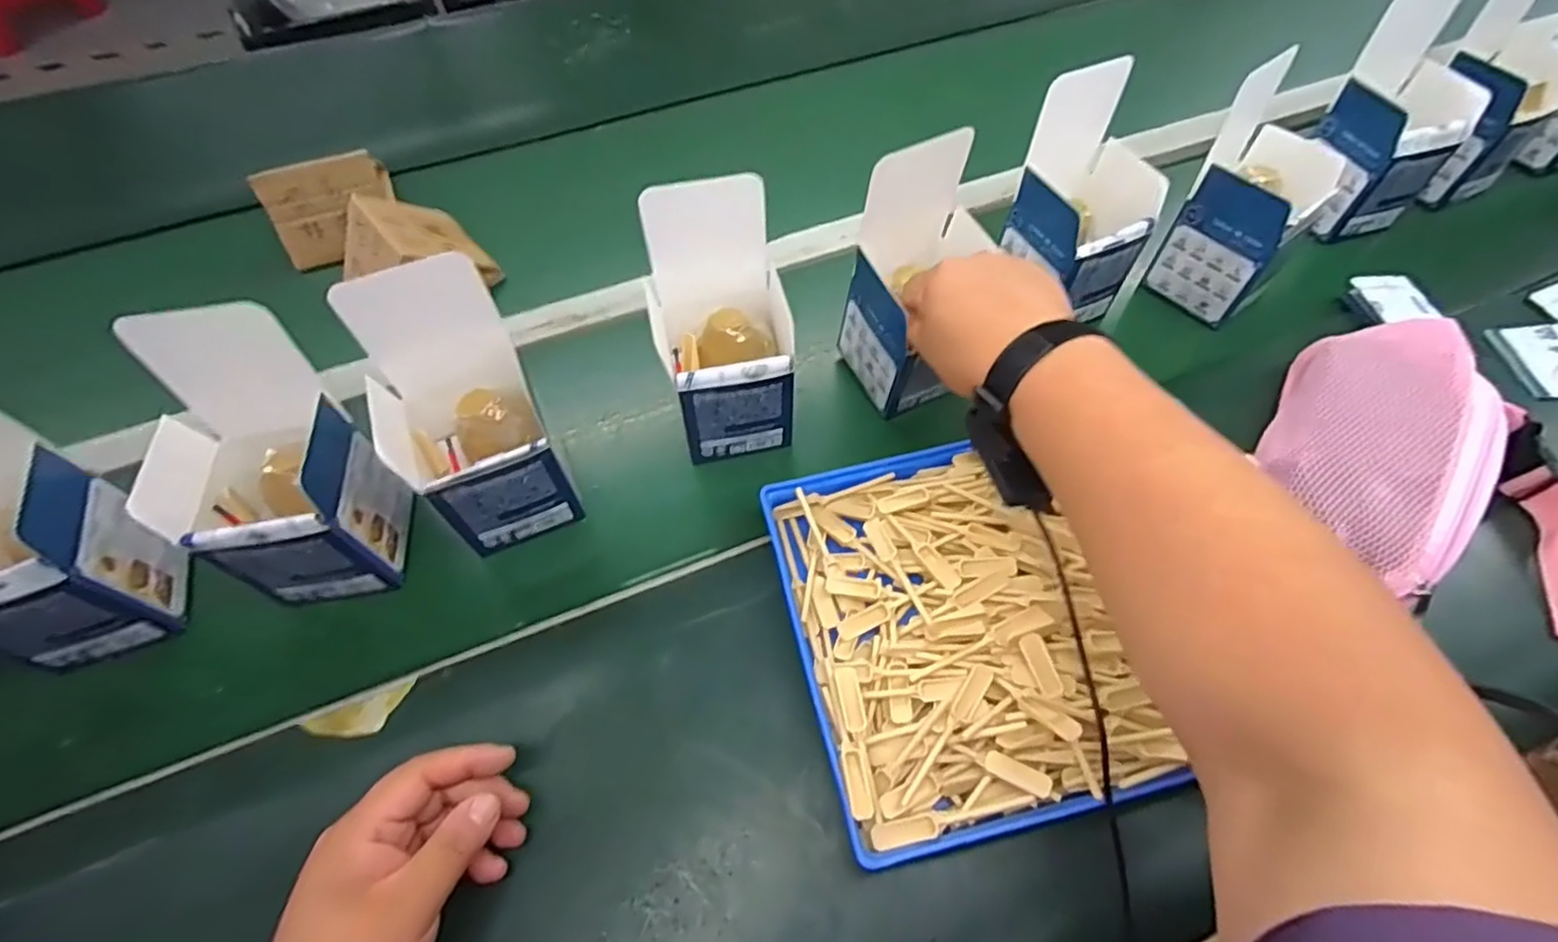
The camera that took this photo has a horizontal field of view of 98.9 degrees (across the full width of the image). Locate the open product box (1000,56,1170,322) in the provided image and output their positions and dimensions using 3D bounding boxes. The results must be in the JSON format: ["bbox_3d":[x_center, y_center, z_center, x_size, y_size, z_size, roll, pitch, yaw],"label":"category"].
[{"bbox_3d":[0.247,-0.202,0.546,0.091,0.189,0.098,-22,61,-11],"label":"open product box"}]

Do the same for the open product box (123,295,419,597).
[{"bbox_3d":[-0.320,0.002,0.410,0.099,0.170,0.099,-10,60,-4],"label":"open product box"}]

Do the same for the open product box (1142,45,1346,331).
[{"bbox_3d":[0.389,-0.224,0.552,0.089,0.163,0.100,35,66,20],"label":"open product box"}]

